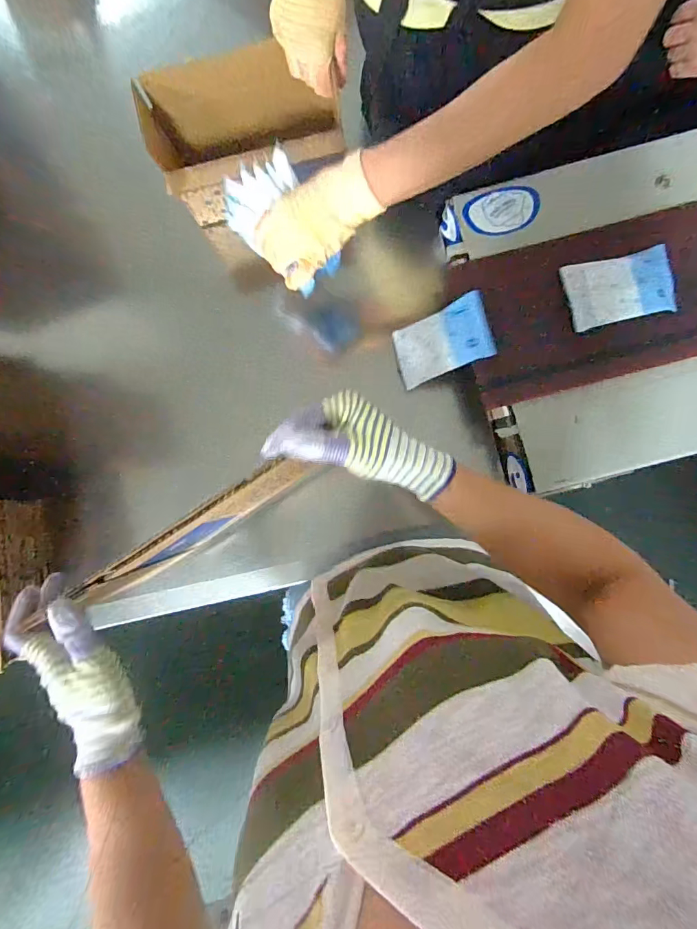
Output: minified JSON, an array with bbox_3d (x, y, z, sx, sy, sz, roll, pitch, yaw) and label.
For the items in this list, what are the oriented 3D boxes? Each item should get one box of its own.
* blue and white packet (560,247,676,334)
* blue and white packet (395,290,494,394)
[{"bbox_3d":[0.351,-0.228,0.555,0.134,0.013,0.084,-11,87,4],"label":"blue and white packet"},{"bbox_3d":[0.124,-0.165,0.594,0.139,0.010,0.084,-16,93,37],"label":"blue and white packet"}]

